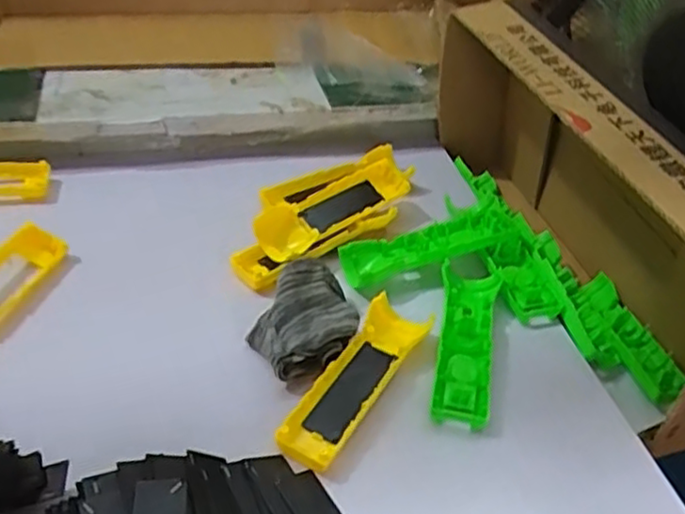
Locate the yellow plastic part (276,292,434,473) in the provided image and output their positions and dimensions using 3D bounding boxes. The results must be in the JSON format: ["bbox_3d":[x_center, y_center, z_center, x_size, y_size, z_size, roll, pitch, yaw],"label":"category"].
[{"bbox_3d":[0.010,0.090,0.524,0.046,0.032,0.158,24,42,23],"label":"yellow plastic part"}]

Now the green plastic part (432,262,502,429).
[{"bbox_3d":[0.098,0.066,0.568,0.050,0.026,0.163,11,38,8],"label":"green plastic part"}]

